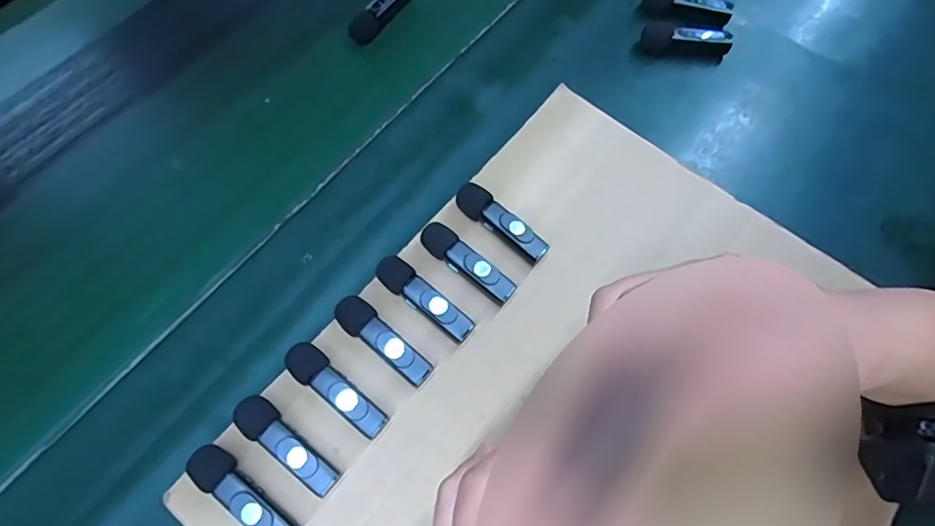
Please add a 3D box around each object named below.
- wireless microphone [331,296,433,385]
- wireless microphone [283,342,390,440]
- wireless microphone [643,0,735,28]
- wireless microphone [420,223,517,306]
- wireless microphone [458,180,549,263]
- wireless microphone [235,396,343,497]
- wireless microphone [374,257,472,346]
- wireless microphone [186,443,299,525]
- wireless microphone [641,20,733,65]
[{"bbox_3d":[-0.048,0.044,0.308,0.063,0.016,0.018,38,71,17],"label":"wireless microphone"},{"bbox_3d":[-0.071,0.069,0.296,0.063,0.015,0.018,38,71,17],"label":"wireless microphone"},{"bbox_3d":[0.169,-0.198,0.415,0.067,0.016,0.020,9,65,6],"label":"wireless microphone"},{"bbox_3d":[-0.001,0.000,0.326,0.063,0.017,0.018,39,71,18],"label":"wireless microphone"},{"bbox_3d":[0.021,-0.025,0.338,0.065,0.017,0.018,36,70,17],"label":"wireless microphone"},{"bbox_3d":[-0.094,0.094,0.284,0.063,0.014,0.019,33,69,16],"label":"wireless microphone"},{"bbox_3d":[-0.025,0.021,0.317,0.065,0.017,0.018,38,71,17],"label":"wireless microphone"},{"bbox_3d":[-0.112,0.116,0.273,0.064,0.015,0.019,34,70,16],"label":"wireless microphone"},{"bbox_3d":[0.162,-0.165,0.407,0.064,0.016,0.027,9,65,6],"label":"wireless microphone"}]

